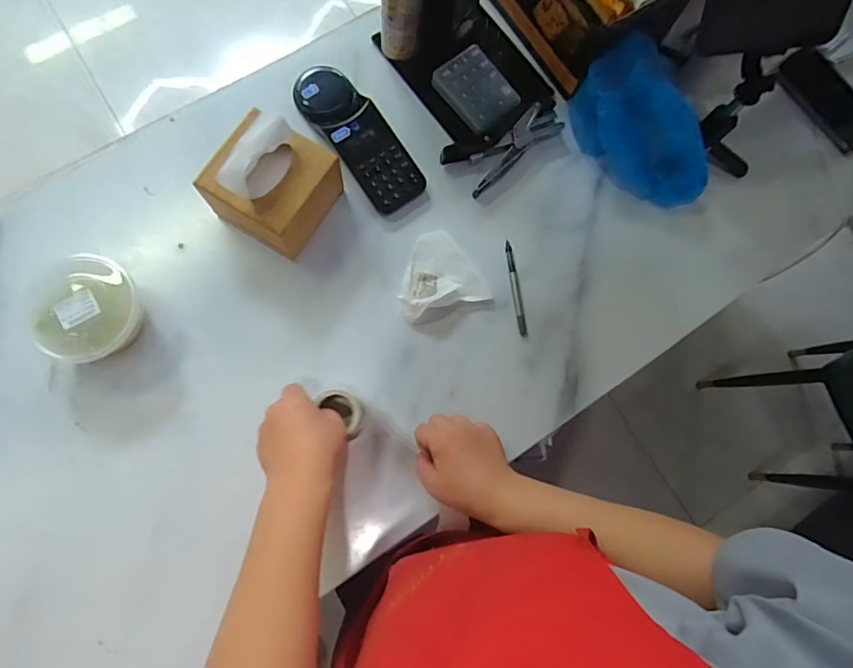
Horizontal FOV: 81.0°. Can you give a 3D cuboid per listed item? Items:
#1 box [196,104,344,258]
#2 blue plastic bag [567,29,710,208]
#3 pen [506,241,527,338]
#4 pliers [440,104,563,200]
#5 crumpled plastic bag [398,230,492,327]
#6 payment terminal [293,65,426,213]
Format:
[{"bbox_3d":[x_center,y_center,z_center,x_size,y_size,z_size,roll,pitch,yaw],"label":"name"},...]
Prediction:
[{"bbox_3d":[-0.173,-0.171,0.566,0.111,0.131,0.130,37,80,4],"label":"box"},{"bbox_3d":[0.274,-0.252,0.622,0.202,0.109,0.091,44,81,5],"label":"blue plastic bag"},{"bbox_3d":[0.111,-0.057,0.622,0.010,0.008,0.119,-7,80,-6],"label":"pen"},{"bbox_3d":[0.102,-0.253,0.647,0.157,0.025,0.073,-39,85,-10],"label":"pliers"},{"bbox_3d":[0.011,-0.078,0.605,0.104,0.031,0.099,-19,82,-8],"label":"crumpled plastic bag"},{"bbox_3d":[-0.092,-0.258,0.637,0.079,0.041,0.229,-34,83,-8],"label":"payment terminal"}]

